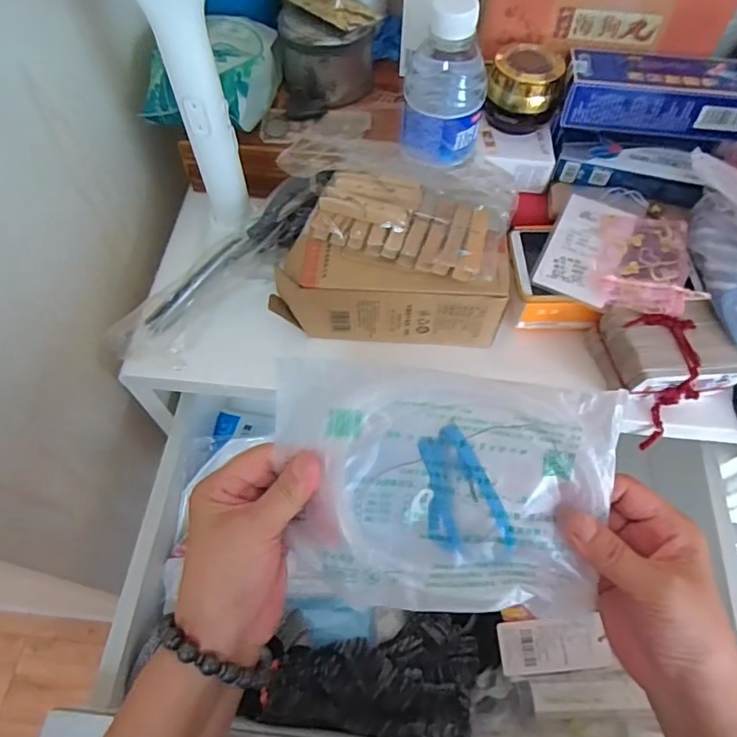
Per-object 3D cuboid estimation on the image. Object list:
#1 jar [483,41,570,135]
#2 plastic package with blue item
[{"bbox_3d":[0.138,-0.245,0.473,0.063,0.059,0.063,0,61,0],"label":"jar"},{"bbox_3d":[0.040,0.069,0.309,0.189,0.019,0.127,6,88,1],"label":"plastic package with blue item"}]

